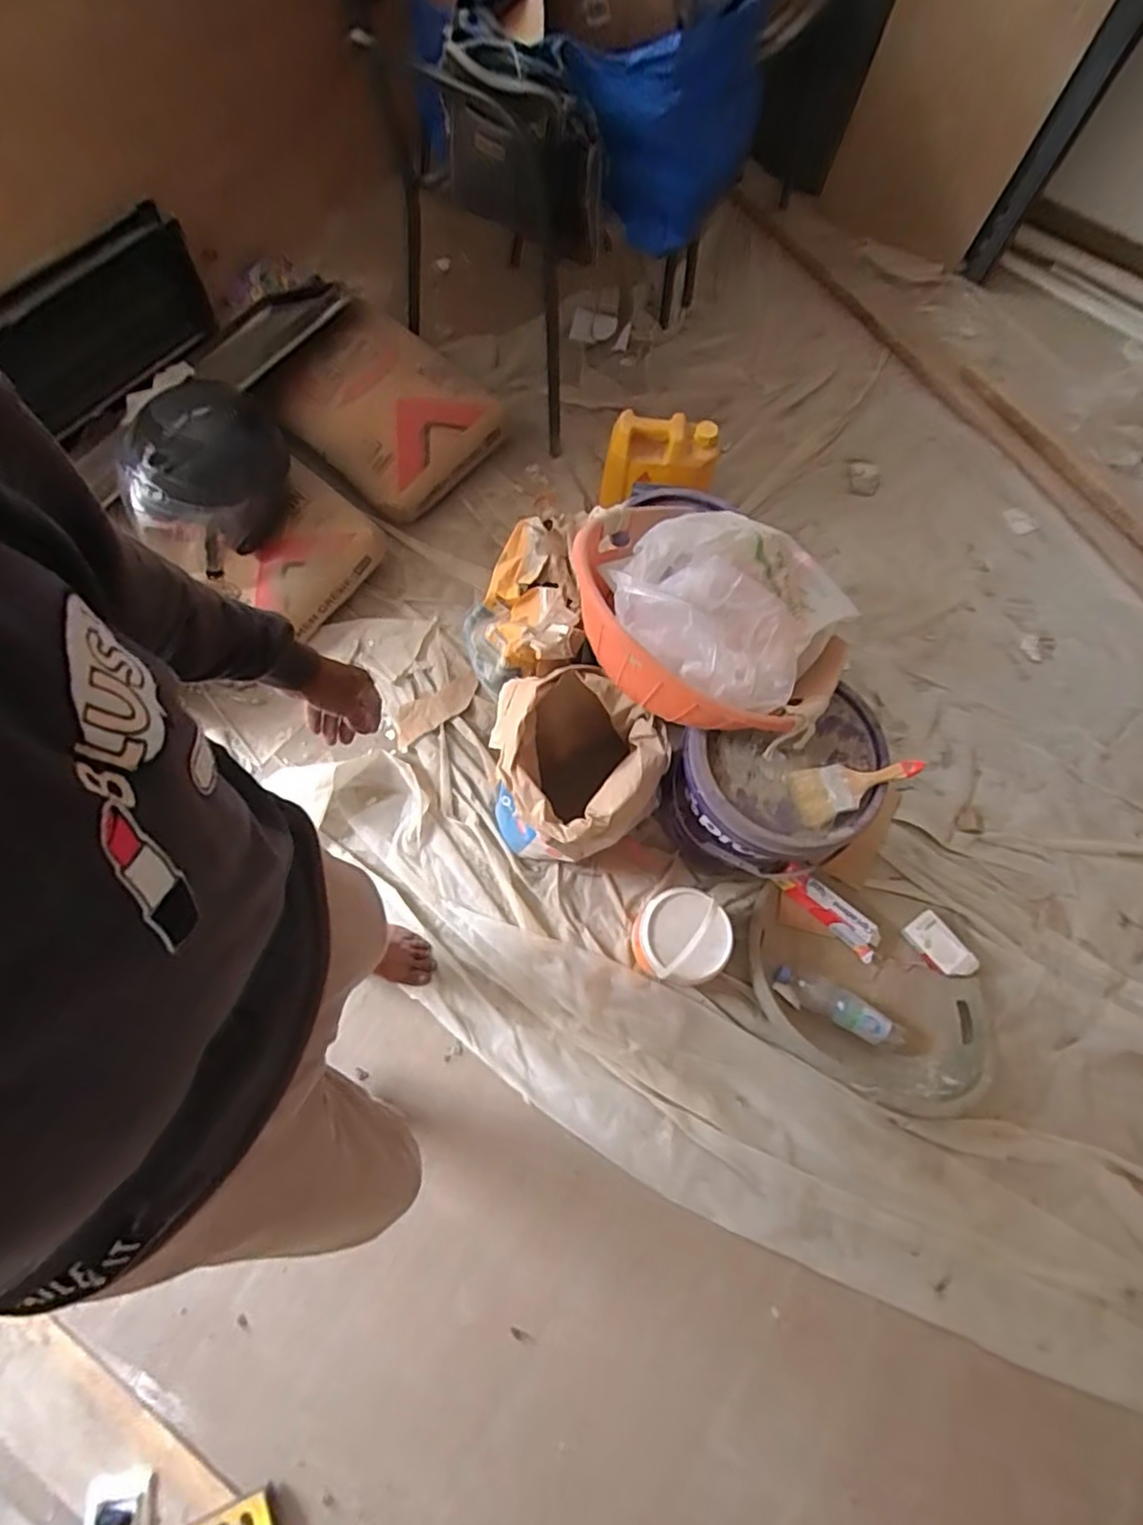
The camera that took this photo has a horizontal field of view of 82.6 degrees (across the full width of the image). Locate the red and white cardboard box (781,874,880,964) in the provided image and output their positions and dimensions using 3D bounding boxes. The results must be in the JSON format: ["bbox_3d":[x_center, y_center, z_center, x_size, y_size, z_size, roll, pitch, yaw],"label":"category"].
[{"bbox_3d":[0.508,0.292,1.261,0.224,0.044,0.060,40,76,11],"label":"red and white cardboard box"}]

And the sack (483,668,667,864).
[{"bbox_3d":[-0.015,0.014,1.167,0.289,0.354,0.307,-40,77,-12],"label":"sack"}]

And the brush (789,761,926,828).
[{"bbox_3d":[0.440,0.038,0.990,0.198,0.036,0.088,-8,73,-5],"label":"brush"}]

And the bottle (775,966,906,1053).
[{"bbox_3d":[0.504,0.453,1.191,0.262,0.060,0.065,26,74,7],"label":"bottle"}]

